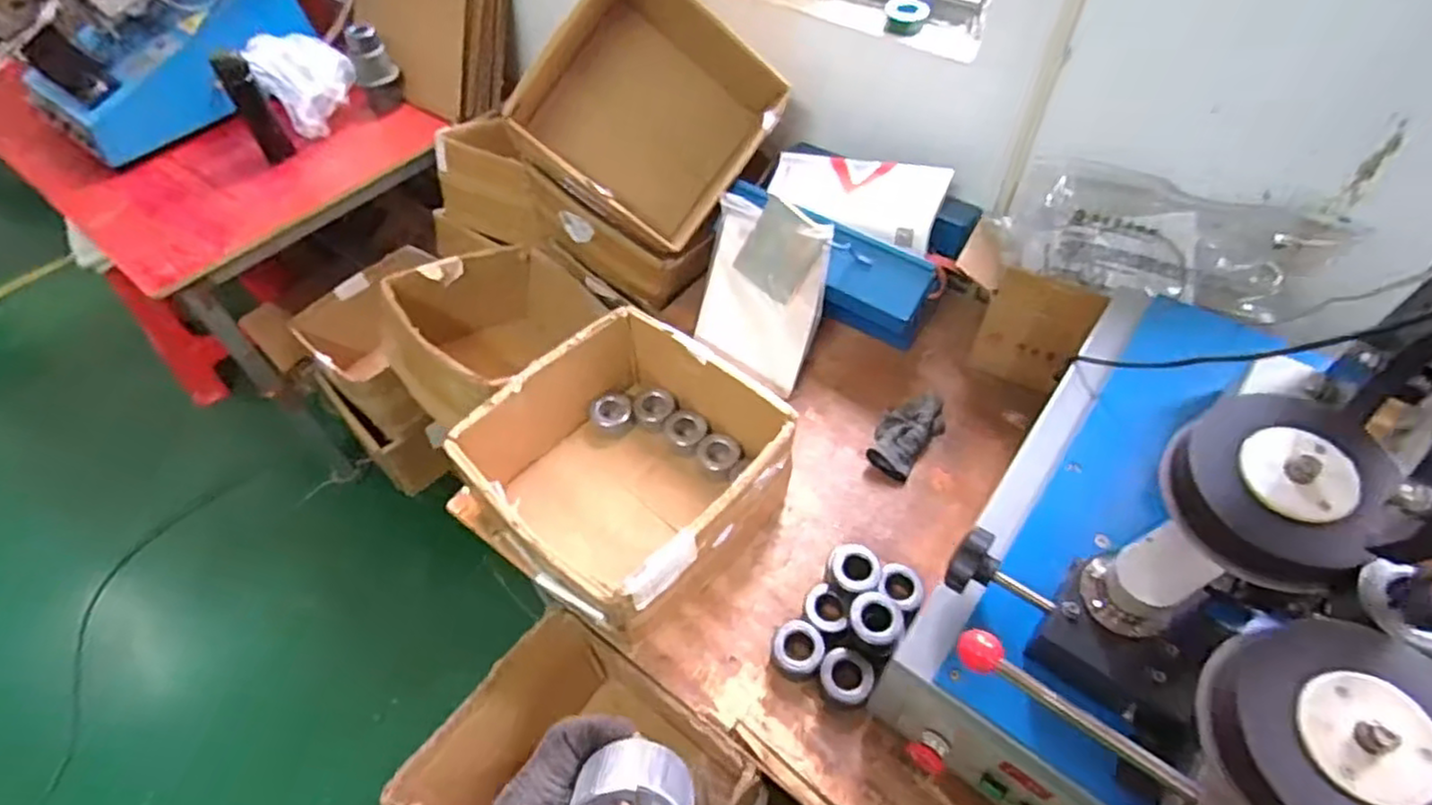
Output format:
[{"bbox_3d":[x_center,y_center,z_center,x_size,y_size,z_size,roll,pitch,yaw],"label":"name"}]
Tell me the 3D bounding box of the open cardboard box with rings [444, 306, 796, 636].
[{"bbox_3d":[-0.115,0.100,0.920,0.321,0.207,0.338,36,61,25],"label":"open cardboard box with rings"}]

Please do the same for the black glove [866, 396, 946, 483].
[{"bbox_3d":[0.283,0.041,1.032,0.083,0.037,0.151,33,60,24],"label":"black glove"}]

